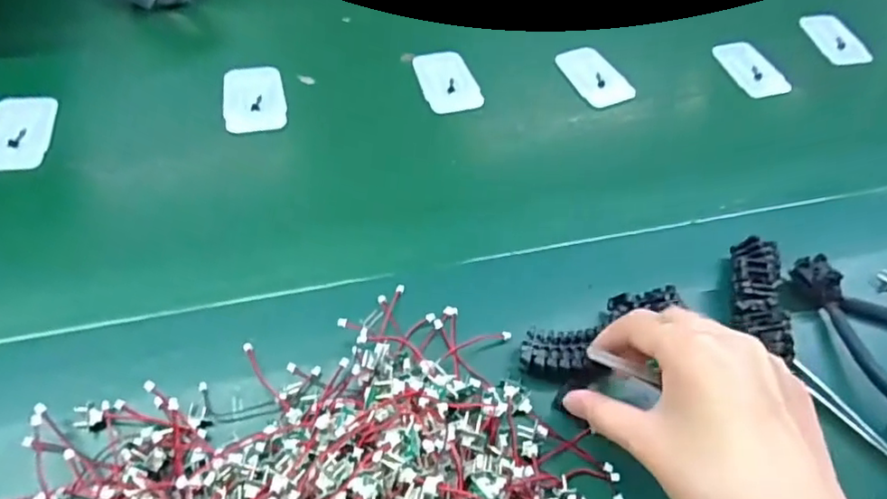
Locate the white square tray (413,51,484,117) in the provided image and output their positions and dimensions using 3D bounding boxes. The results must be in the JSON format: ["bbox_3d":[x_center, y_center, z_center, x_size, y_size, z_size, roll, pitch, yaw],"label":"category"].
[{"bbox_3d":[0.003,-0.139,0.495,0.044,0.006,0.068,-12,59,-14],"label":"white square tray"}]

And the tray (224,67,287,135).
[{"bbox_3d":[-0.146,-0.115,0.461,0.046,0.004,0.060,-9,69,-22],"label":"tray"}]

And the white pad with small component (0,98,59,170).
[{"bbox_3d":[-0.303,-0.083,0.424,0.042,0.011,0.062,1,56,-5],"label":"white pad with small component"}]

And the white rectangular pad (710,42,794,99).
[{"bbox_3d":[0.276,-0.163,0.538,0.034,0.008,0.074,-24,56,6],"label":"white rectangular pad"}]

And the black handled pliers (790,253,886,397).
[{"bbox_3d":[0.285,0.046,0.378,0.077,0.024,0.116,-22,62,-19],"label":"black handled pliers"}]

